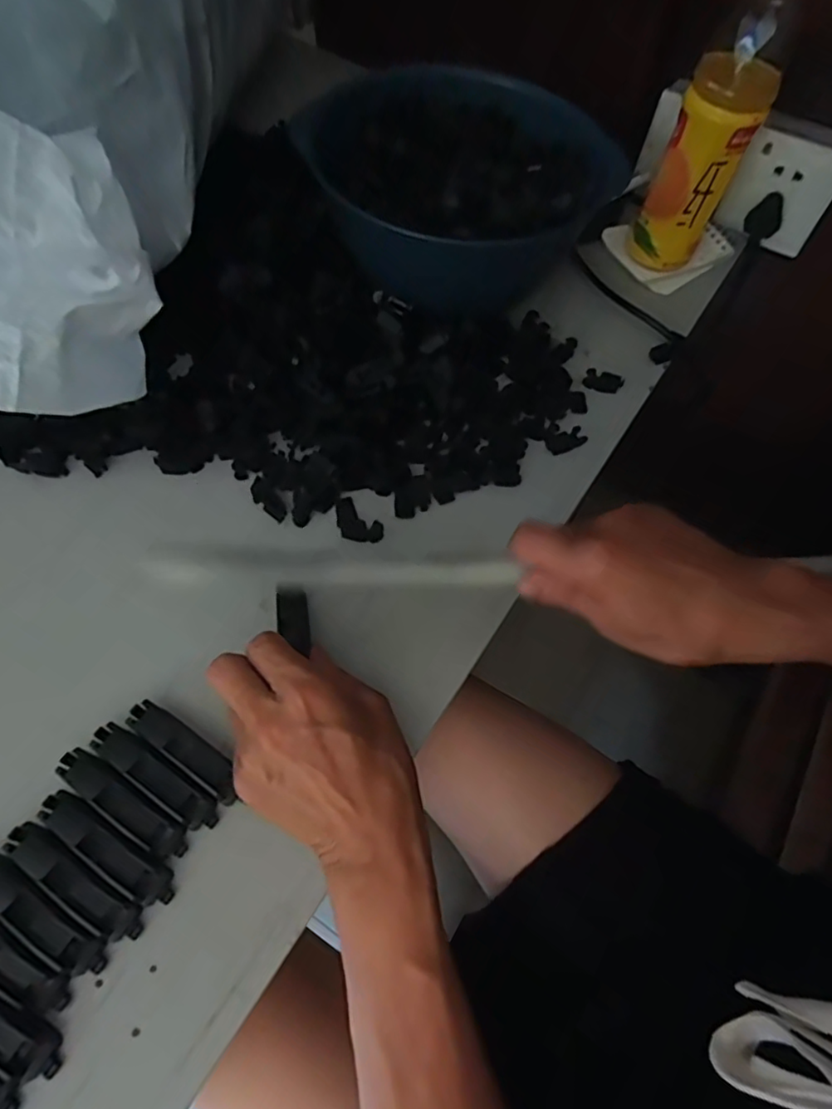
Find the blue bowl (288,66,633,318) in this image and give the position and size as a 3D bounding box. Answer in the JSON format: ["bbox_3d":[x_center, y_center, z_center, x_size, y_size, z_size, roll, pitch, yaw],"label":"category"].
[{"bbox_3d":[0.022,-0.275,0.462,0.207,0.082,0.193,2,63,-4],"label":"blue bowl"}]

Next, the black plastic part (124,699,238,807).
[{"bbox_3d":[-0.119,0.101,0.313,0.070,0.013,0.018,32,63,14],"label":"black plastic part"}]

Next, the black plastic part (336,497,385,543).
[{"bbox_3d":[-0.039,-0.021,0.389,0.020,0.008,0.038,-39,69,-22],"label":"black plastic part"}]

